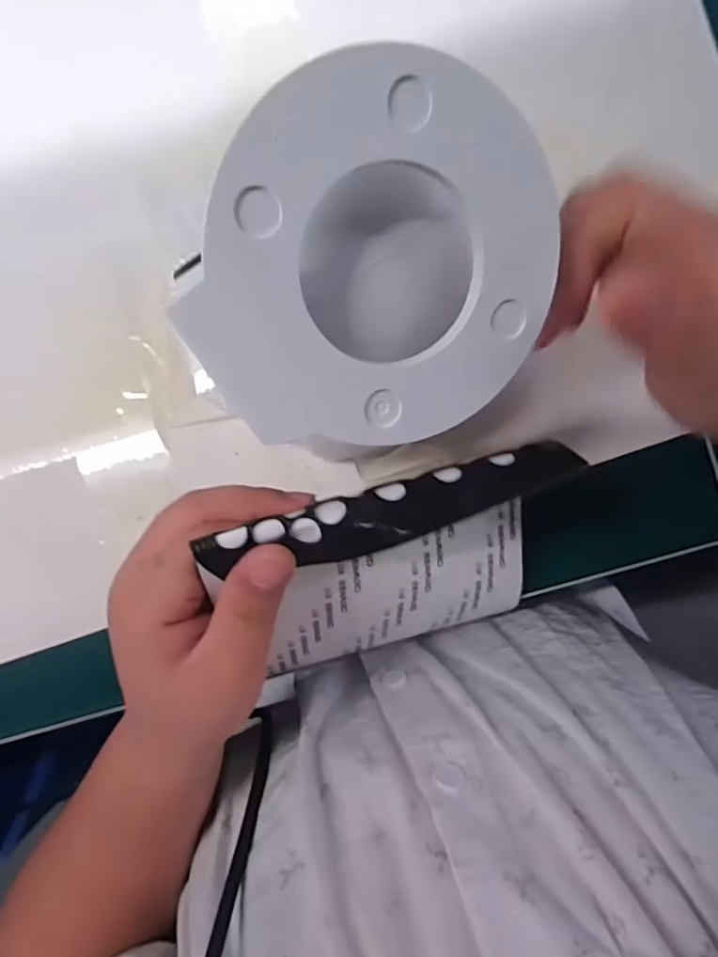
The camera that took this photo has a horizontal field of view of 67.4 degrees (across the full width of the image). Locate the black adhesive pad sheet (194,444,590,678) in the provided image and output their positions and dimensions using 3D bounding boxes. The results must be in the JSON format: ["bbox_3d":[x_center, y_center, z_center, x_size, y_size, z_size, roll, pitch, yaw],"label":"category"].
[{"bbox_3d":[0.015,0.011,0.184,0.133,0.010,0.020,-15,85,-10],"label":"black adhesive pad sheet"}]

